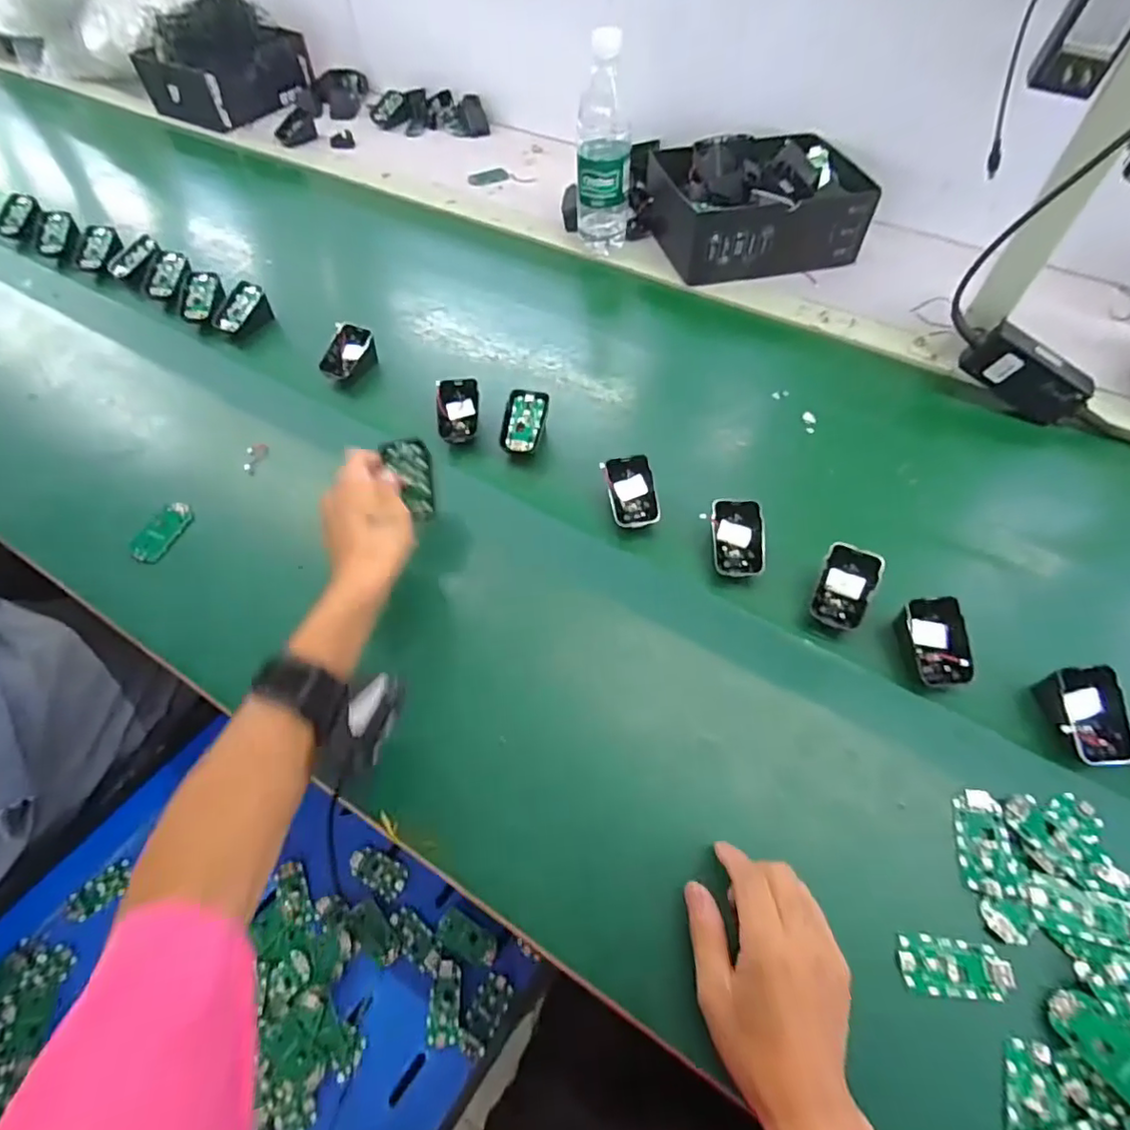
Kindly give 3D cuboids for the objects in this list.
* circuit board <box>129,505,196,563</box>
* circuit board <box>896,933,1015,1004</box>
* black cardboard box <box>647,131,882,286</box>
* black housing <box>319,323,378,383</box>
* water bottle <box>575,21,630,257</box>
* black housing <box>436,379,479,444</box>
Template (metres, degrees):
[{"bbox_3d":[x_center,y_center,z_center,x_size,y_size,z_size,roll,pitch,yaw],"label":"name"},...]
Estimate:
[{"bbox_3d":[-0.390,-0.033,0.561,0.028,0.004,0.066,28,63,-4],"label":"circuit board"},{"bbox_3d":[0.246,0.255,0.366,0.065,0.006,0.031,3,57,4],"label":"circuit board"},{"bbox_3d":[0.257,-0.478,0.763,0.257,0.089,0.191,-13,58,-6],"label":"black cardboard box"},{"bbox_3d":[-0.251,-0.241,0.669,0.033,0.046,0.066,25,61,17],"label":"black housing"},{"bbox_3d":[0.048,-0.504,0.712,0.069,0.220,0.056,-3,57,0],"label":"water bottle"},{"bbox_3d":[-0.112,-0.159,0.613,0.046,0.044,0.061,-7,57,-3],"label":"black housing"}]

